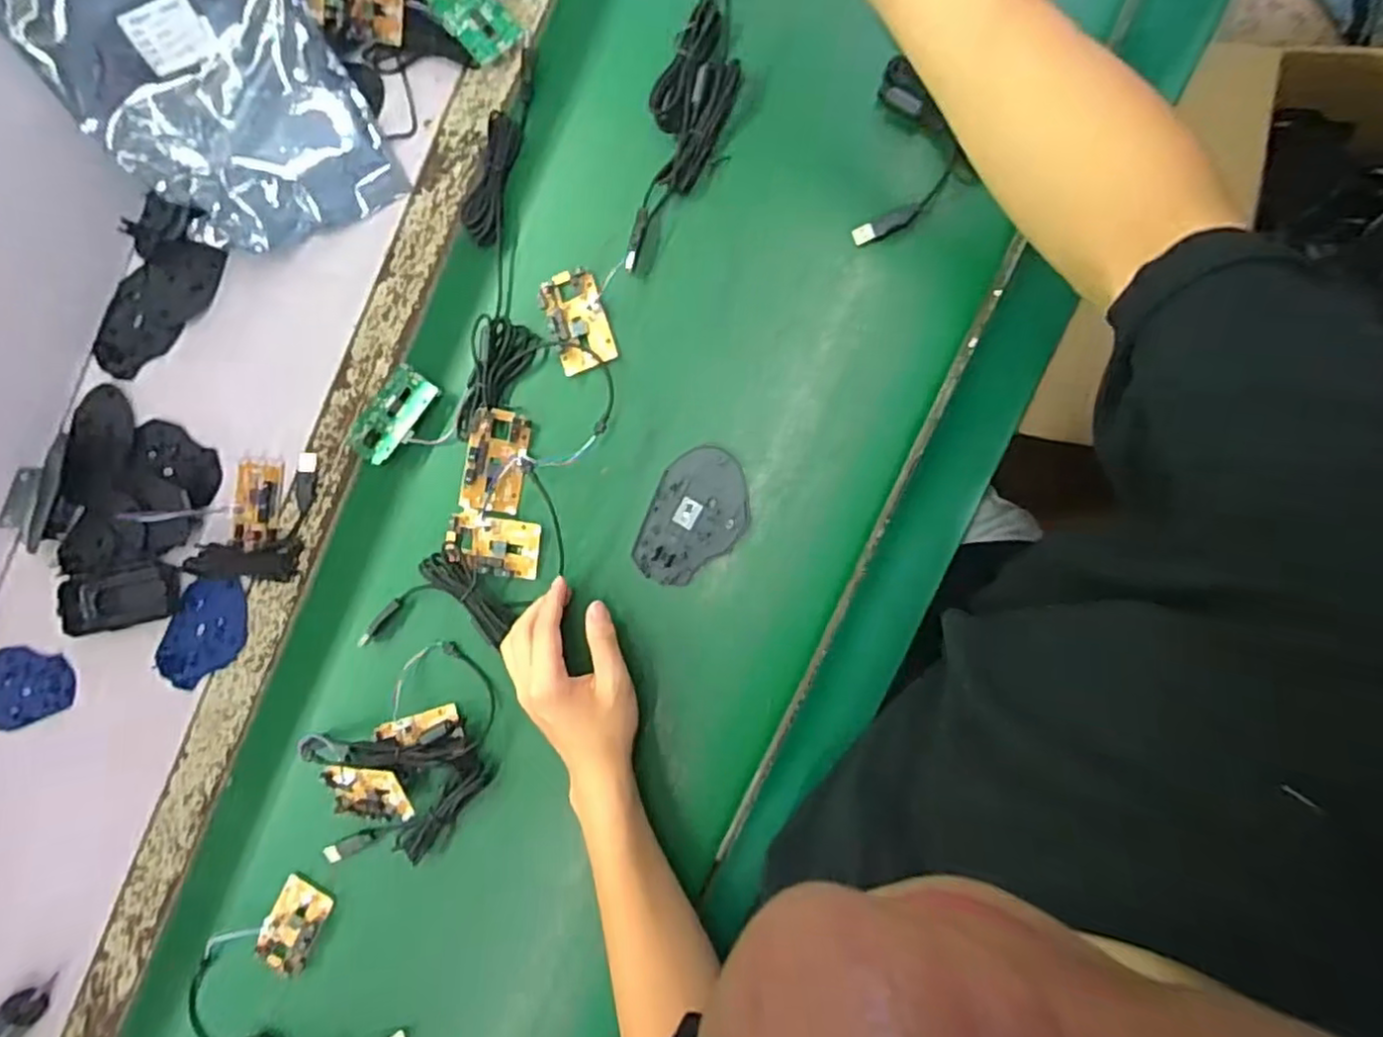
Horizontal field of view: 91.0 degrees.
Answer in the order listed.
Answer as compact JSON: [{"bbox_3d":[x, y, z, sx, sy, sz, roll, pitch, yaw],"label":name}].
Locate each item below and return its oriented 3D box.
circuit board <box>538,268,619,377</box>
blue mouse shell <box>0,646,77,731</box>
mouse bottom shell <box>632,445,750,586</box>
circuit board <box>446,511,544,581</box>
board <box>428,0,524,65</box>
[{"bbox_3d":[-0.087,-0.151,0.523,0.044,0.012,0.075,-19,86,8],"label":"circuit board"},{"bbox_3d":[-0.615,0.155,0.623,0.113,0.014,0.070,-14,87,8],"label":"blue mouse shell"},{"bbox_3d":[0.002,0.000,0.512,0.069,0.004,0.106,29,93,8],"label":"mouse bottom shell"},{"bbox_3d":[-0.157,0.020,0.533,0.075,0.013,0.045,12,91,9],"label":"circuit board"},{"bbox_3d":[-0.171,-0.393,0.528,0.045,0.004,0.077,-44,92,-4],"label":"board"}]

